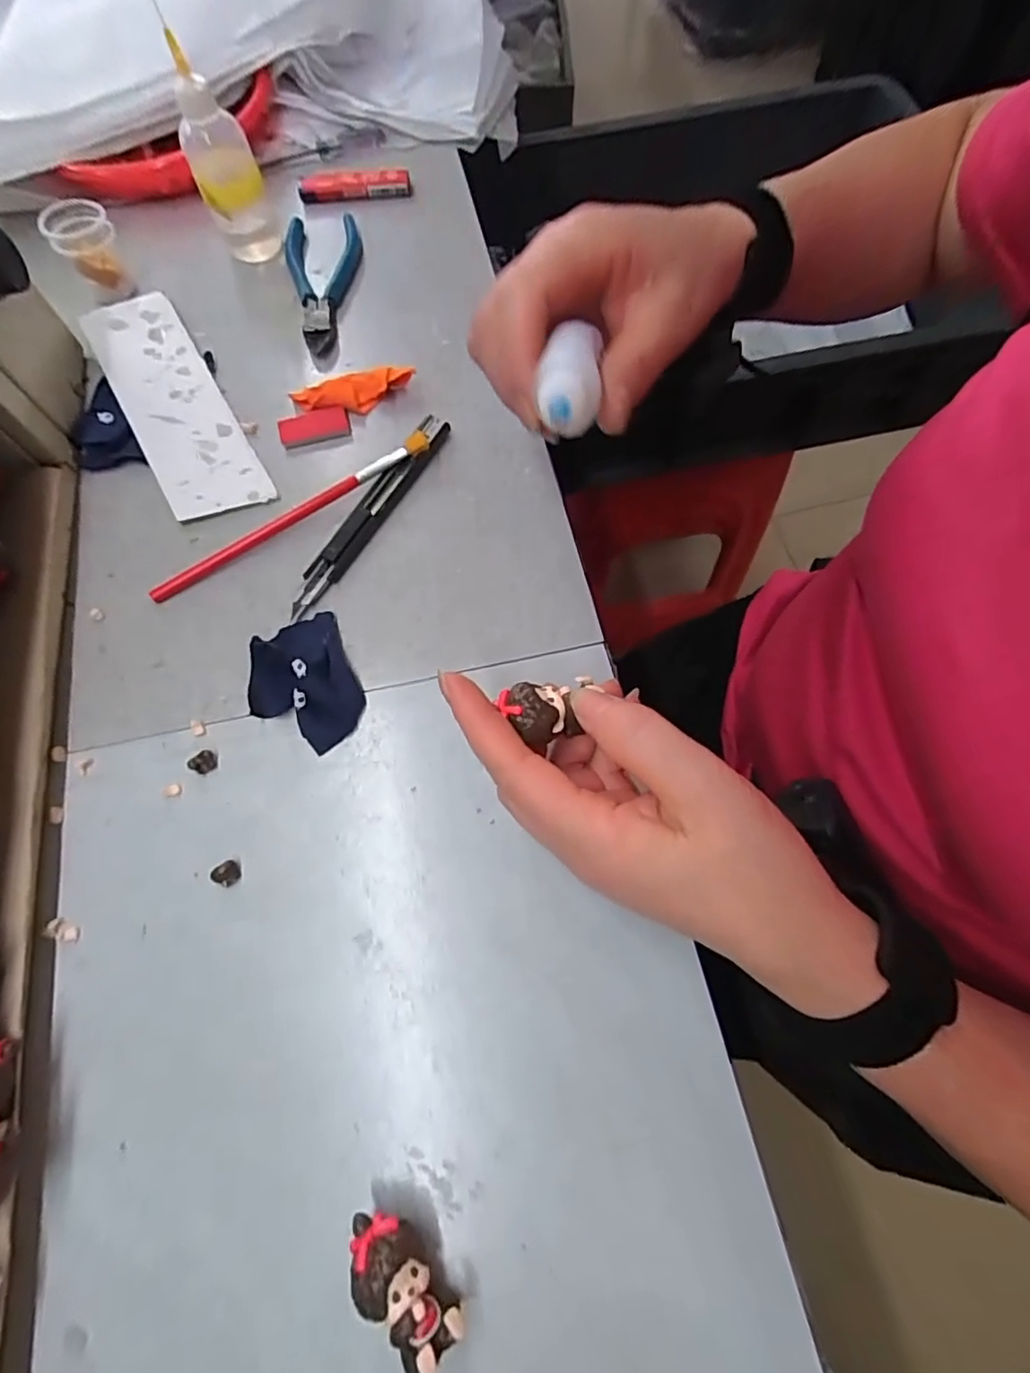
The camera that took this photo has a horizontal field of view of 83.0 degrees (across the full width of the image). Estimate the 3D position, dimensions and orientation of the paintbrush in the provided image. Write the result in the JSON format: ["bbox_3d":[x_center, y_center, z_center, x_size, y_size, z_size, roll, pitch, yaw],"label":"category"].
[{"bbox_3d":[-0.119,-0.092,0.315,0.167,0.015,0.012,-34,72,-12],"label":"paintbrush"}]

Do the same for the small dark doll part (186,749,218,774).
[{"bbox_3d":[-0.146,0.035,0.273,0.011,0.005,0.011,0,68,1],"label":"small dark doll part"}]

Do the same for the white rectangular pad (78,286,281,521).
[{"bbox_3d":[-0.207,-0.173,0.349,0.055,0.013,0.183,-30,71,-10],"label":"white rectangular pad"}]

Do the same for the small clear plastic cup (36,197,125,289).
[{"bbox_3d":[-0.272,-0.282,0.373,0.037,0.040,0.029,-33,71,-11],"label":"small clear plastic cup"}]

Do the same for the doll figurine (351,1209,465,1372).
[{"bbox_3d":[-0.038,0.198,0.195,0.022,0.026,0.043,-39,73,-13],"label":"doll figurine"}]

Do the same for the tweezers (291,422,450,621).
[{"bbox_3d":[-0.077,-0.096,0.318,0.015,0.010,0.138,30,72,12],"label":"tweezers"}]

